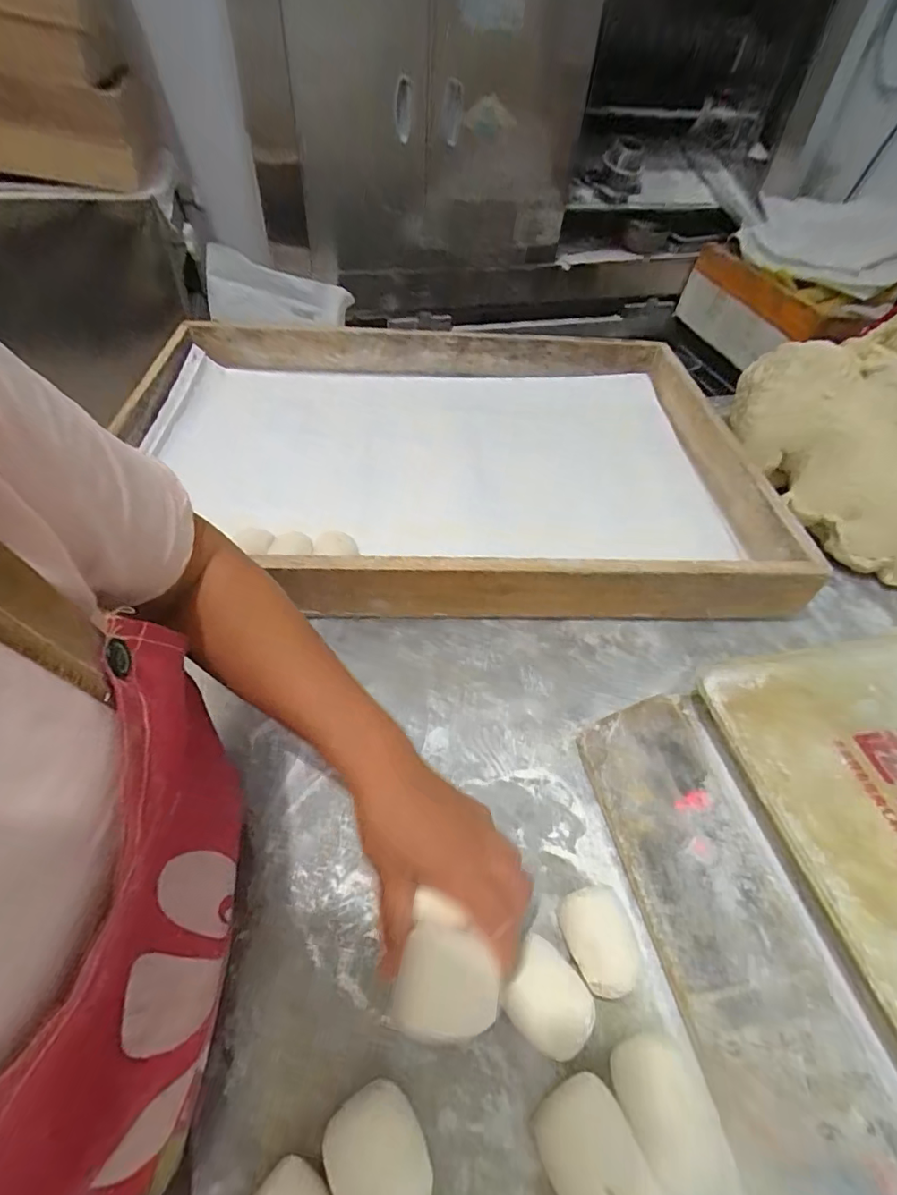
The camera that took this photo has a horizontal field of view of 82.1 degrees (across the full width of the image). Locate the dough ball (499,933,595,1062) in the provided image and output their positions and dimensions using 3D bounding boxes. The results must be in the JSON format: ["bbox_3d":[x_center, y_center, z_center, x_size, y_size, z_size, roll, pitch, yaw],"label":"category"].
[{"bbox_3d":[0.064,0.262,0.332,0.049,0.041,0.045,27,52,17],"label":"dough ball"}]

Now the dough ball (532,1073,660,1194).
[{"bbox_3d":[0.081,0.312,0.287,0.047,0.041,0.063,-23,55,-23],"label":"dough ball"}]

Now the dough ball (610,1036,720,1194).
[{"bbox_3d":[0.121,0.298,0.299,0.039,0.044,0.063,-13,52,-16],"label":"dough ball"}]

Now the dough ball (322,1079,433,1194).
[{"bbox_3d":[-0.038,0.311,0.284,0.049,0.038,0.061,-23,55,-23],"label":"dough ball"}]

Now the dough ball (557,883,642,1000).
[{"bbox_3d":[0.101,0.236,0.353,0.040,0.045,0.058,-11,51,-14],"label":"dough ball"}]

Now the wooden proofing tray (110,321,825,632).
[{"bbox_3d":[-0.009,-0.208,0.701,0.798,0.080,0.572,0,50,-6],"label":"wooden proofing tray"}]

